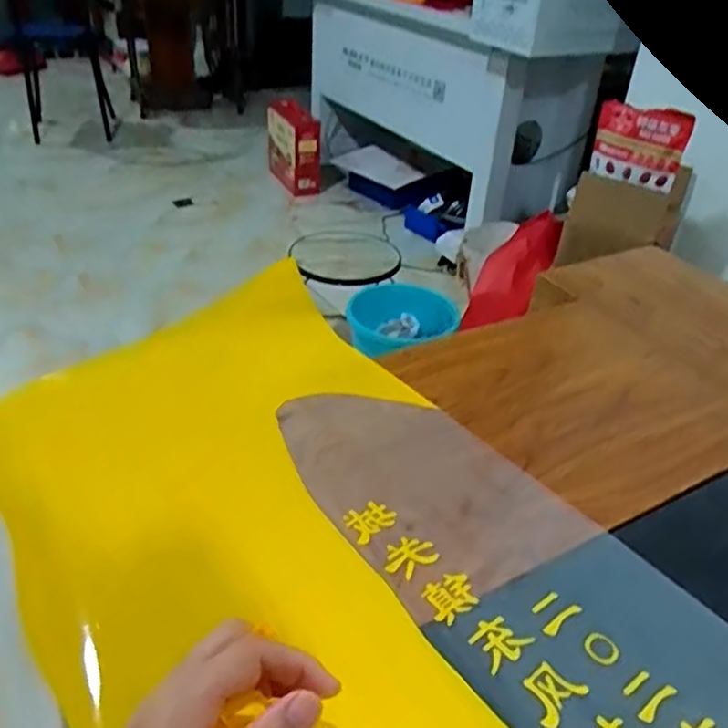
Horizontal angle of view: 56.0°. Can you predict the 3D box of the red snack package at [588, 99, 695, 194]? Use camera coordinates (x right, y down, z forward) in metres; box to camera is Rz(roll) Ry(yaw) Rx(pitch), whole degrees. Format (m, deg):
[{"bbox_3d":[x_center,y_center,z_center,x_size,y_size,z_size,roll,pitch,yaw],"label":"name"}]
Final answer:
[{"bbox_3d":[0.572,-0.456,1.434,0.190,0.149,0.043,28,41,30],"label":"red snack package"}]

